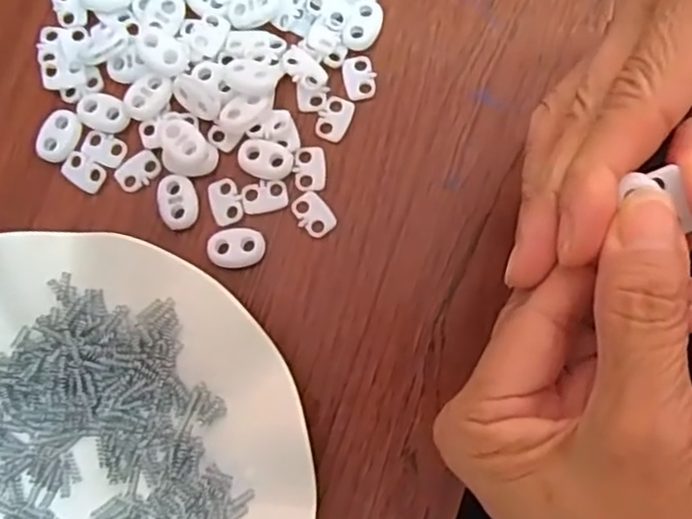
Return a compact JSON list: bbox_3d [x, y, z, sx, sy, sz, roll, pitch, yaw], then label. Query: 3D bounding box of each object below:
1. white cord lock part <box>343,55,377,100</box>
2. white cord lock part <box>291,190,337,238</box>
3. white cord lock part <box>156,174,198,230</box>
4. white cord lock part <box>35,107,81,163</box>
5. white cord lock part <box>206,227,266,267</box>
[{"bbox_3d":[0.006,-0.077,0.277,0.013,0.004,0.018,-14,80,0],"label":"white cord lock part"},{"bbox_3d":[-0.013,-0.019,0.267,0.012,0.004,0.019,-37,81,-4],"label":"white cord lock part"},{"bbox_3d":[-0.069,-0.024,0.270,0.015,0.004,0.023,-17,80,0],"label":"white cord lock part"},{"bbox_3d":[-0.120,-0.052,0.277,0.015,0.004,0.022,24,82,6],"label":"white cord lock part"},{"bbox_3d":[-0.044,-0.005,0.266,0.022,0.005,0.016,-4,80,2],"label":"white cord lock part"}]

